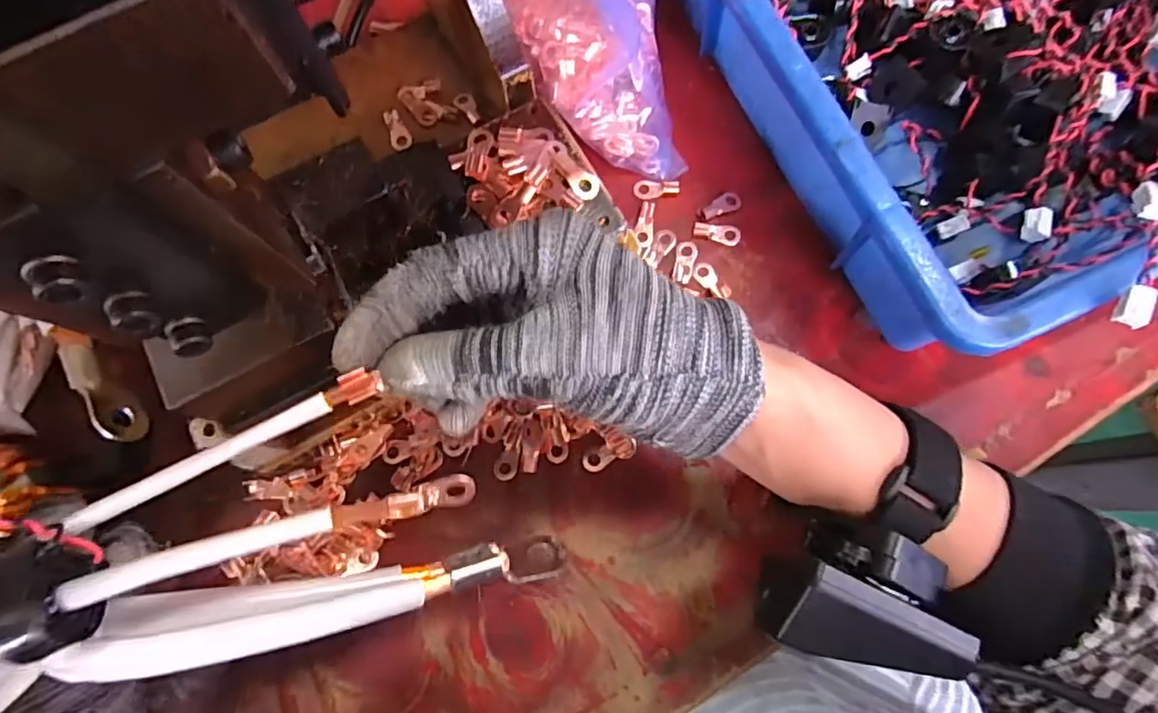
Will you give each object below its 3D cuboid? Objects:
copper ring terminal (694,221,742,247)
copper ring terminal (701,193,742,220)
[{"bbox_3d":[0.077,-0.069,0.326,0.026,0.004,0.012,16,77,6],"label":"copper ring terminal"},{"bbox_3d":[0.080,-0.084,0.329,0.025,0.005,0.011,-34,77,-6],"label":"copper ring terminal"}]

